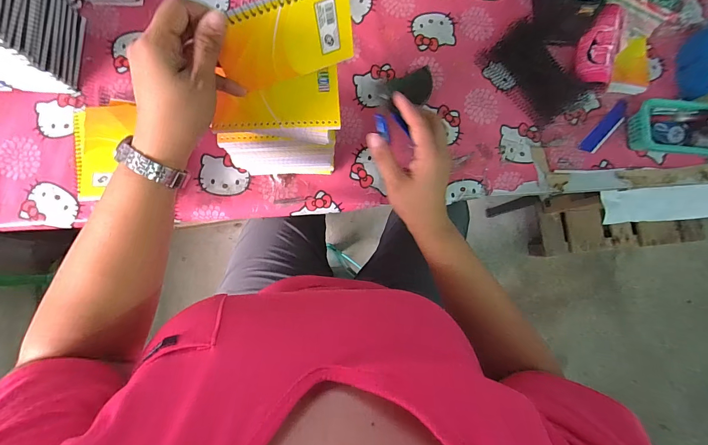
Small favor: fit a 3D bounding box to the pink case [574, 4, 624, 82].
[{"bbox_3d":[0.438,-0.314,0.588,0.063,0.039,0.144,24,82,-1],"label":"pink case"}]

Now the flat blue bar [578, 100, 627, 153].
[{"bbox_3d":[0.458,-0.173,0.596,0.032,0.007,0.124,44,82,1],"label":"flat blue bar"}]

